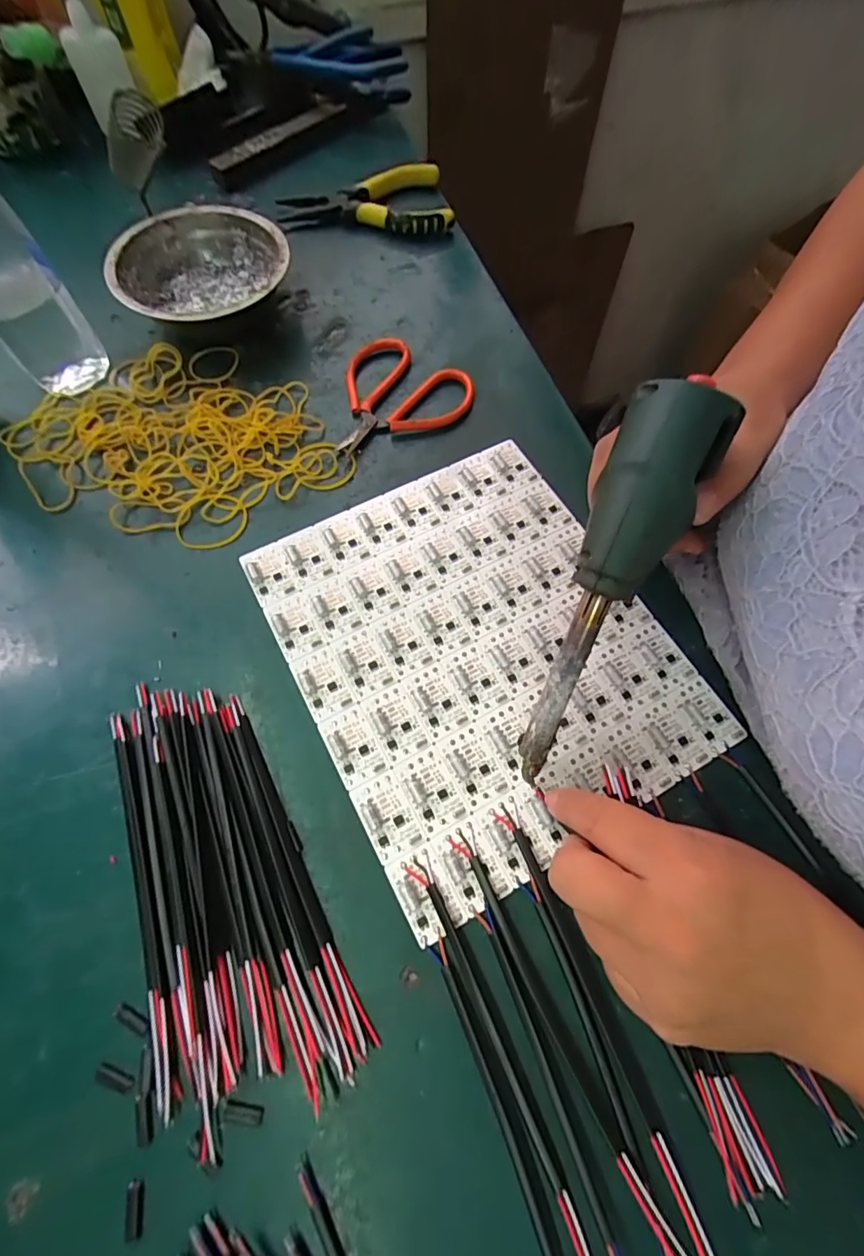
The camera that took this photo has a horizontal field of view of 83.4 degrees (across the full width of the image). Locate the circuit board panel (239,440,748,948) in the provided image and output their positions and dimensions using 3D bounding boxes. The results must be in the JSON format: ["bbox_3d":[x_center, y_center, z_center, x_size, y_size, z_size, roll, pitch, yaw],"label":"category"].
[{"bbox_3d":[0.025,0.006,0.284,0.200,0.006,0.236,-27,71,-12],"label":"circuit board panel"}]

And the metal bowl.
[{"bbox_3d":[-0.170,-0.261,0.368,0.121,0.045,0.121,1,68,-2],"label":"metal bowl"}]

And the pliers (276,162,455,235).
[{"bbox_3d":[-0.055,-0.350,0.403,0.135,0.029,0.060,-12,69,-7],"label":"pliers"}]

